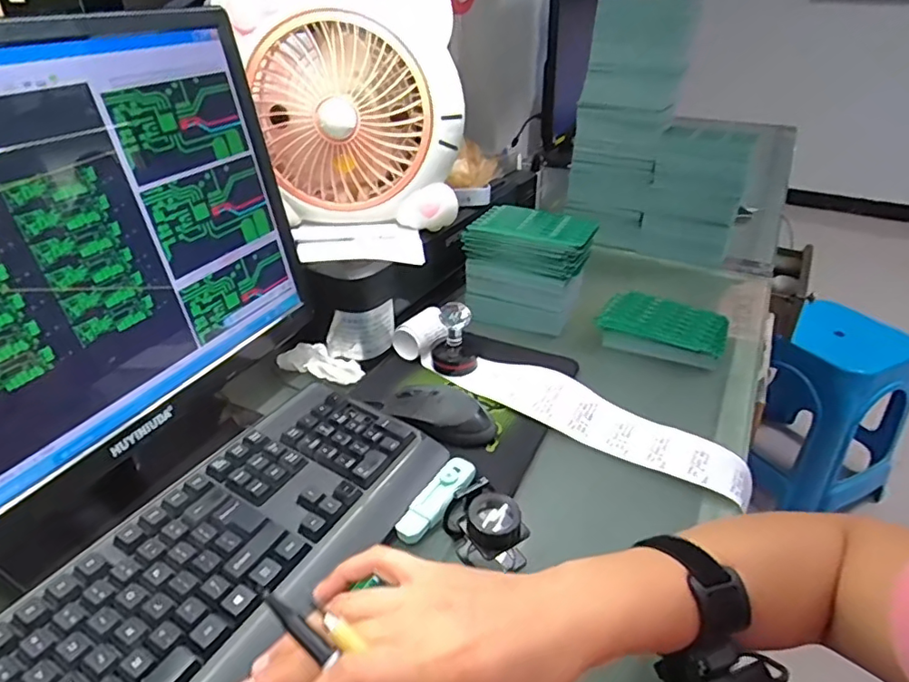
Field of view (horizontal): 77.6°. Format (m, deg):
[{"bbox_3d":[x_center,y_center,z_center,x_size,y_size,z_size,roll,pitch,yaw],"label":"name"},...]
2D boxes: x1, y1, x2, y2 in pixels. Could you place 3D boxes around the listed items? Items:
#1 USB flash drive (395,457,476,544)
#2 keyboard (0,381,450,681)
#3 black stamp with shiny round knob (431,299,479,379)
[{"bbox_3d":[-0.014,0.131,0.469,0.026,0.010,0.088,29,50,22],"label":"USB flash drive"},{"bbox_3d":[-0.173,0.173,0.377,0.160,0.036,0.426,18,36,25],"label":"keyboard"},{"bbox_3d":[0.001,-0.006,0.634,0.051,0.075,0.052,3,32,4],"label":"black stamp with shiny round knob"}]

